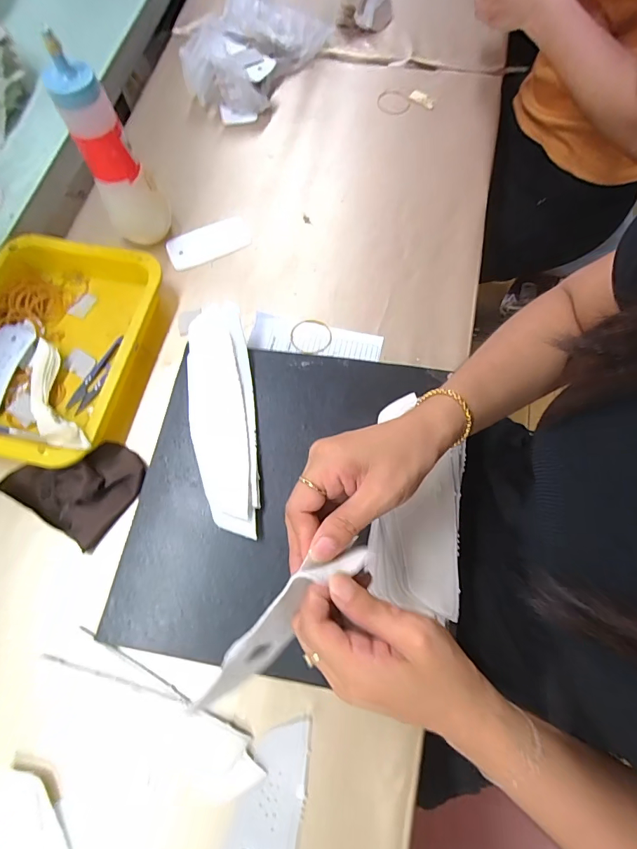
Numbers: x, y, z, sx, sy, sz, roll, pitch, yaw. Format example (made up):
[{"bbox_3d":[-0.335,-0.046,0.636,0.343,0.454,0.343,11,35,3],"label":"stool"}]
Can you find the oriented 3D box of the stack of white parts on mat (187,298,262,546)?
[{"bbox_3d":[-0.098,-0.014,0.410,0.067,0.014,0.241,-10,71,6],"label":"stack of white parts on mat"}]

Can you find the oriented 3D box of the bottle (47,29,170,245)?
[{"bbox_3d":[-0.221,-0.285,0.441,0.064,0.185,0.054,-26,72,-9],"label":"bottle"}]

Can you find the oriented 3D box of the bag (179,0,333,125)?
[{"bbox_3d":[-0.096,-0.563,0.606,0.135,0.074,0.229,27,72,9],"label":"bag"}]

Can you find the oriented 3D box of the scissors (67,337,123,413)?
[{"bbox_3d":[-0.242,-0.054,0.455,0.021,0.011,0.095,29,73,10],"label":"scissors"}]

